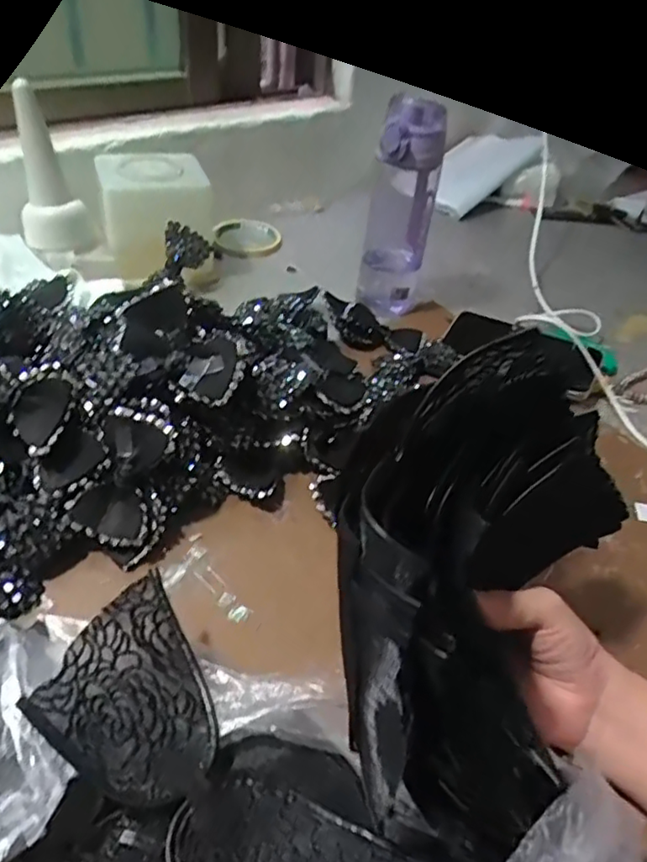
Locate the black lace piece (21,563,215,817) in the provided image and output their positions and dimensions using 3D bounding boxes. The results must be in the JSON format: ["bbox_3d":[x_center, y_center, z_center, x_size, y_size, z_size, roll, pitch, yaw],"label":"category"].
[{"bbox_3d":[-0.090,0.134,0.322,0.090,0.009,0.093,39,39,4],"label":"black lace piece"}]

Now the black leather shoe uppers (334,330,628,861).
[{"bbox_3d":[0.085,0.077,0.314,0.073,0.194,0.212,-6,43,46],"label":"black leather shoe uppers"}]

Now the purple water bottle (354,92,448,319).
[{"bbox_3d":[0.081,-0.233,0.675,0.068,0.233,0.080,12,42,6],"label":"purple water bottle"}]

